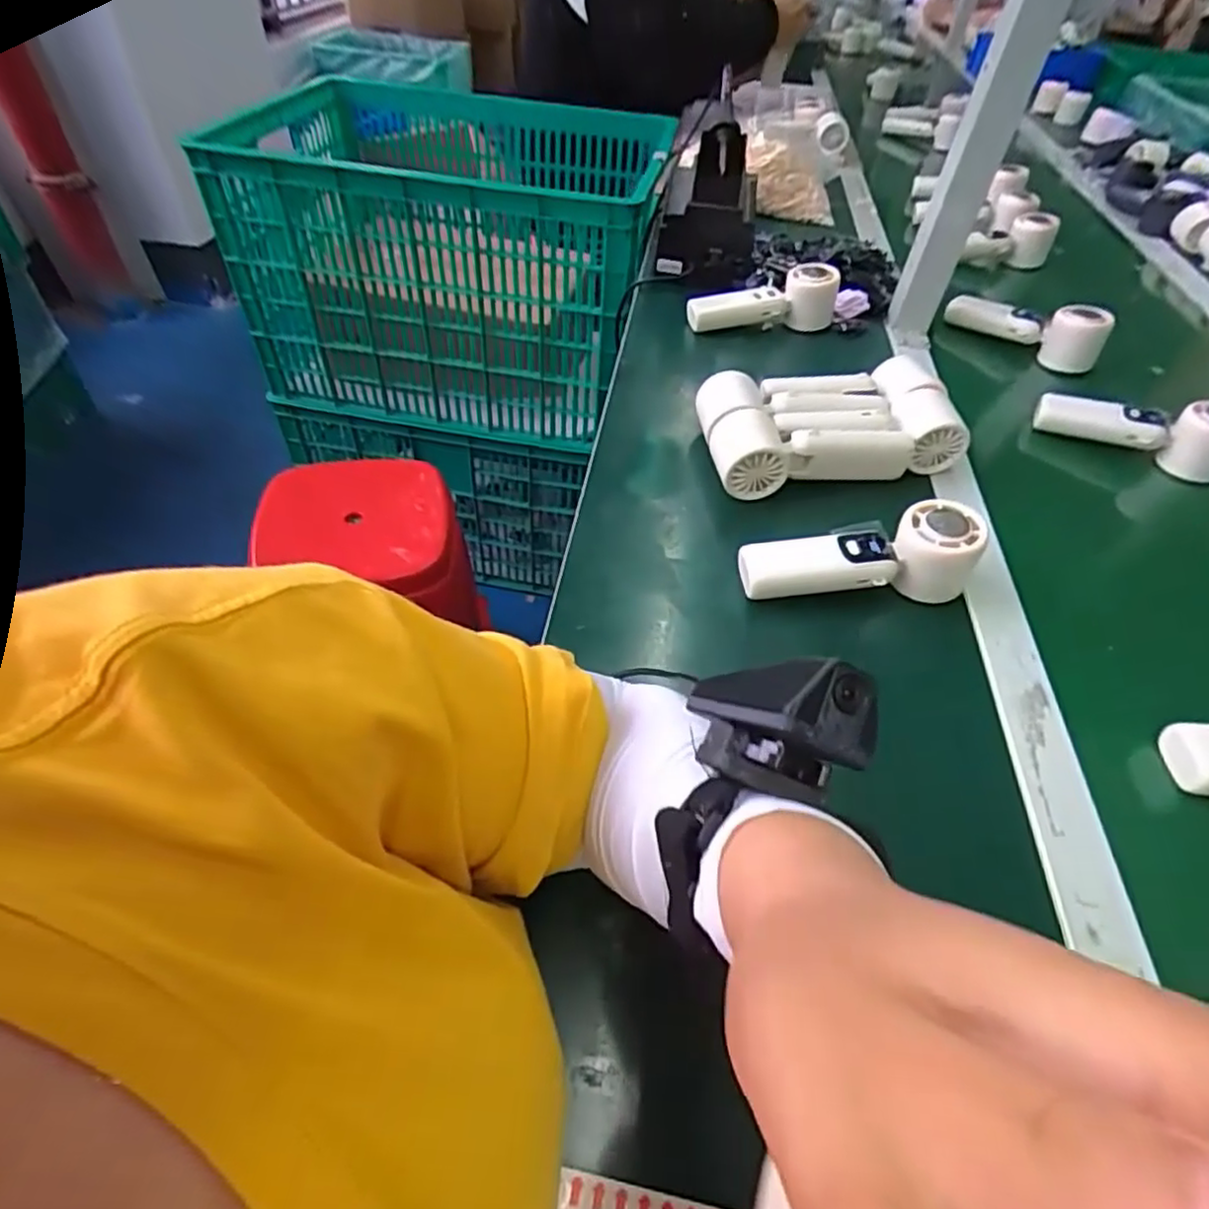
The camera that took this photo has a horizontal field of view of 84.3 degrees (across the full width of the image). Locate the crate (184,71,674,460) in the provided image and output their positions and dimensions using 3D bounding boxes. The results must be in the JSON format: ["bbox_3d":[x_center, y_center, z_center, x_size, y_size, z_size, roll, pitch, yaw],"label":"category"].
[{"bbox_3d":[-0.252,-0.682,1.275,0.701,0.412,0.655,12,48,6],"label":"crate"}]

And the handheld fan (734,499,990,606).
[{"bbox_3d":[0.183,-0.030,0.490,0.164,0.054,0.047,-7,48,6],"label":"handheld fan"}]

